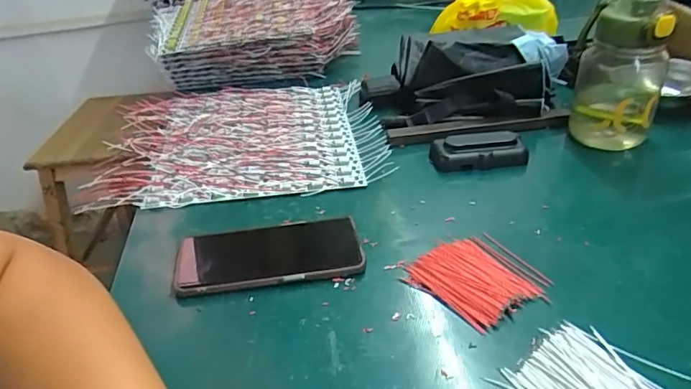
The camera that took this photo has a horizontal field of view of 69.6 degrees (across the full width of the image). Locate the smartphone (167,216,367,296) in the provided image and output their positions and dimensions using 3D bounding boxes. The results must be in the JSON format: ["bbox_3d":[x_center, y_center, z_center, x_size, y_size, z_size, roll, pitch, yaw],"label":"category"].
[{"bbox_3d":[-0.071,0.053,0.455,0.164,0.009,0.077,-5,36,-6],"label":"smartphone"}]

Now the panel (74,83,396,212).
[{"bbox_3d":[-0.134,-0.078,0.647,0.345,0.022,0.285,-6,36,-6],"label":"panel"}]

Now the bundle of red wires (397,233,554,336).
[{"bbox_3d":[0.110,0.068,0.420,0.090,0.012,0.094,-25,42,-30],"label":"bundle of red wires"}]

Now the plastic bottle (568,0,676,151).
[{"bbox_3d":[0.314,-0.147,0.567,0.092,0.178,0.106,13,40,24],"label":"plastic bottle"}]

